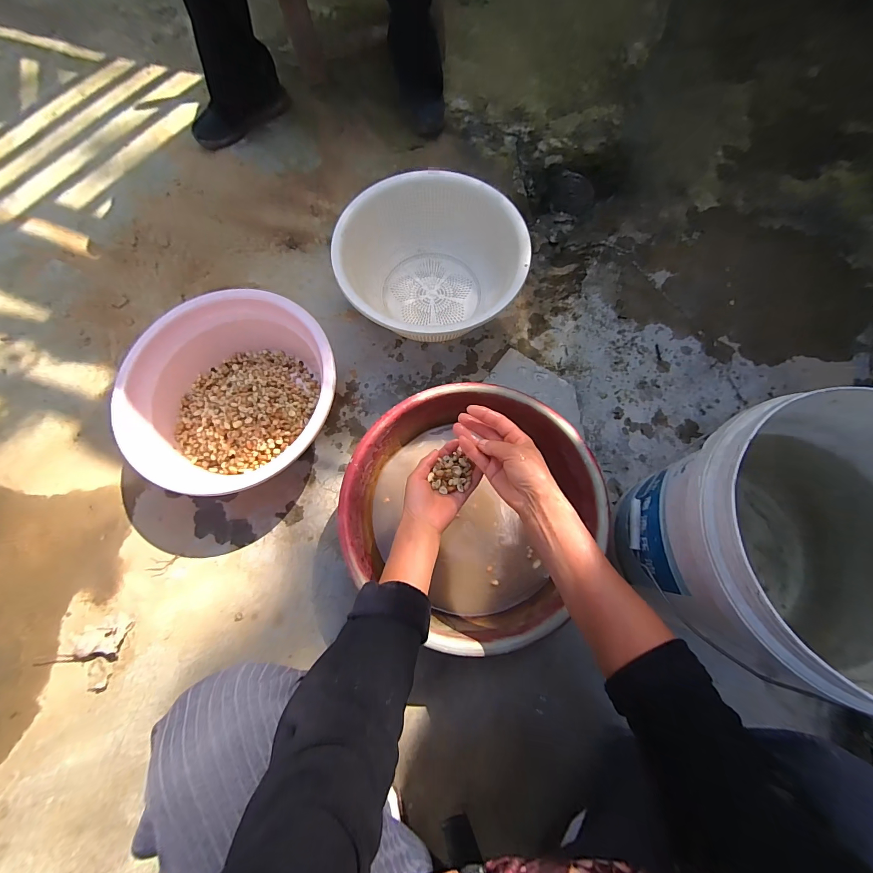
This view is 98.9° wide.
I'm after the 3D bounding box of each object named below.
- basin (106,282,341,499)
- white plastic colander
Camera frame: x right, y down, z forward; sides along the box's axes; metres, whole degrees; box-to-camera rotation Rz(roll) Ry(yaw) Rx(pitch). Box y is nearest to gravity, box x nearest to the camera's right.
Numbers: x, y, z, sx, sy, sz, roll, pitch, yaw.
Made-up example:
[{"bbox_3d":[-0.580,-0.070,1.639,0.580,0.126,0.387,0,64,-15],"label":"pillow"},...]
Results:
[{"bbox_3d":[-0.360,-0.072,0.704,0.356,0.155,0.360,-1,74,2],"label":"basin"},{"bbox_3d":[-0.009,-0.344,0.763,0.352,0.156,0.339,-1,74,2],"label":"white plastic colander"}]

